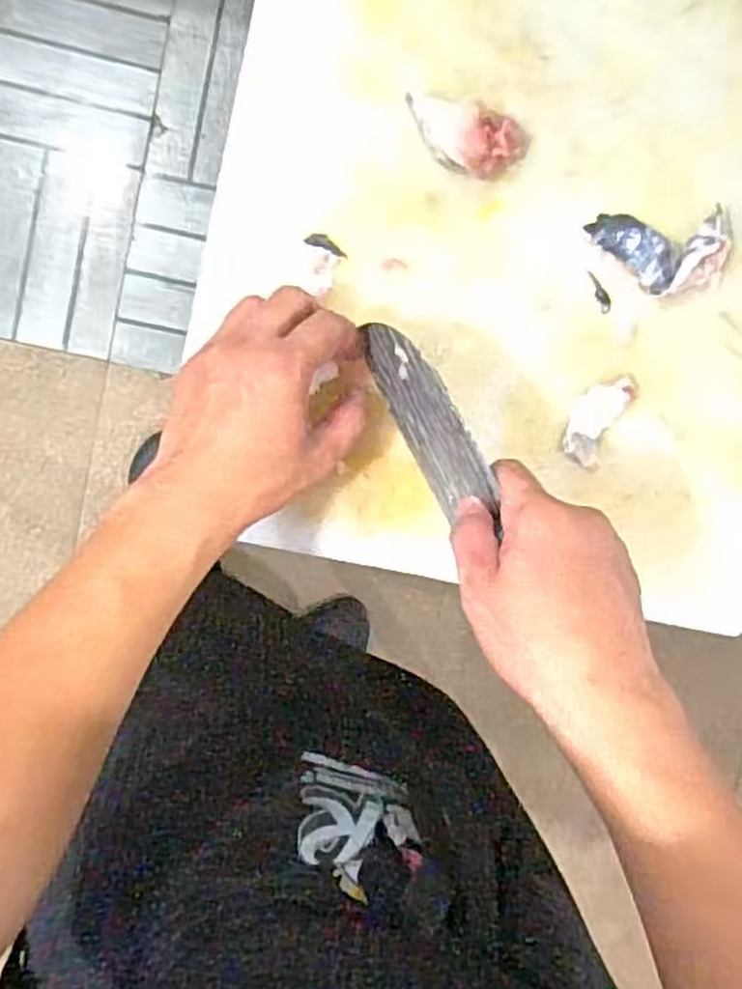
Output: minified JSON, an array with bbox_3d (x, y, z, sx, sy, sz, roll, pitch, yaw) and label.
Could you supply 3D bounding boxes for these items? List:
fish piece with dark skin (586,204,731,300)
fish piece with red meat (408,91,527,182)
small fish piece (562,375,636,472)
[{"bbox_3d":[0.184,-0.153,0.490,0.089,0.016,0.052,-1,94,-8],"label":"fish piece with dark skin"},{"bbox_3d":[0.060,-0.222,0.463,0.071,0.027,0.049,38,88,-9],"label":"fish piece with red meat"},{"bbox_3d":[0.145,-0.048,0.490,0.029,0.014,0.059,28,90,-9],"label":"small fish piece"}]

